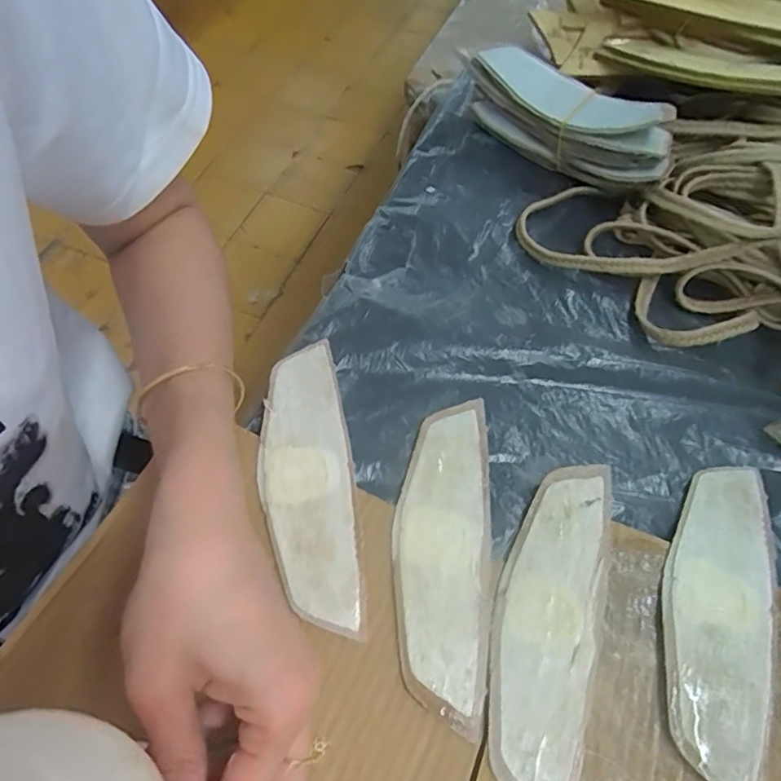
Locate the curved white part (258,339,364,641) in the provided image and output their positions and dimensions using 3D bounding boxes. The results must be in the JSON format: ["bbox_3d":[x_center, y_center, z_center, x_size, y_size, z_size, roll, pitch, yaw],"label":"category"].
[{"bbox_3d":[-0.048,0.047,0.315,0.050,0.006,0.170,-5,60,-6],"label":"curved white part"}]

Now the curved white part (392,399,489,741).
[{"bbox_3d":[0.028,0.081,0.301,0.050,0.009,0.171,7,59,1],"label":"curved white part"}]

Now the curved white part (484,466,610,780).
[{"bbox_3d":[0.081,0.114,0.281,0.048,0.006,0.169,17,60,7],"label":"curved white part"}]

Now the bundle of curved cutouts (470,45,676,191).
[{"bbox_3d":[0.144,-0.225,0.445,0.075,0.067,0.194,-39,68,-22],"label":"bundle of curved cutouts"}]

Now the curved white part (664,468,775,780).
[{"bbox_3d":[0.168,0.110,0.283,0.050,0.013,0.163,16,60,7],"label":"curved white part"}]

